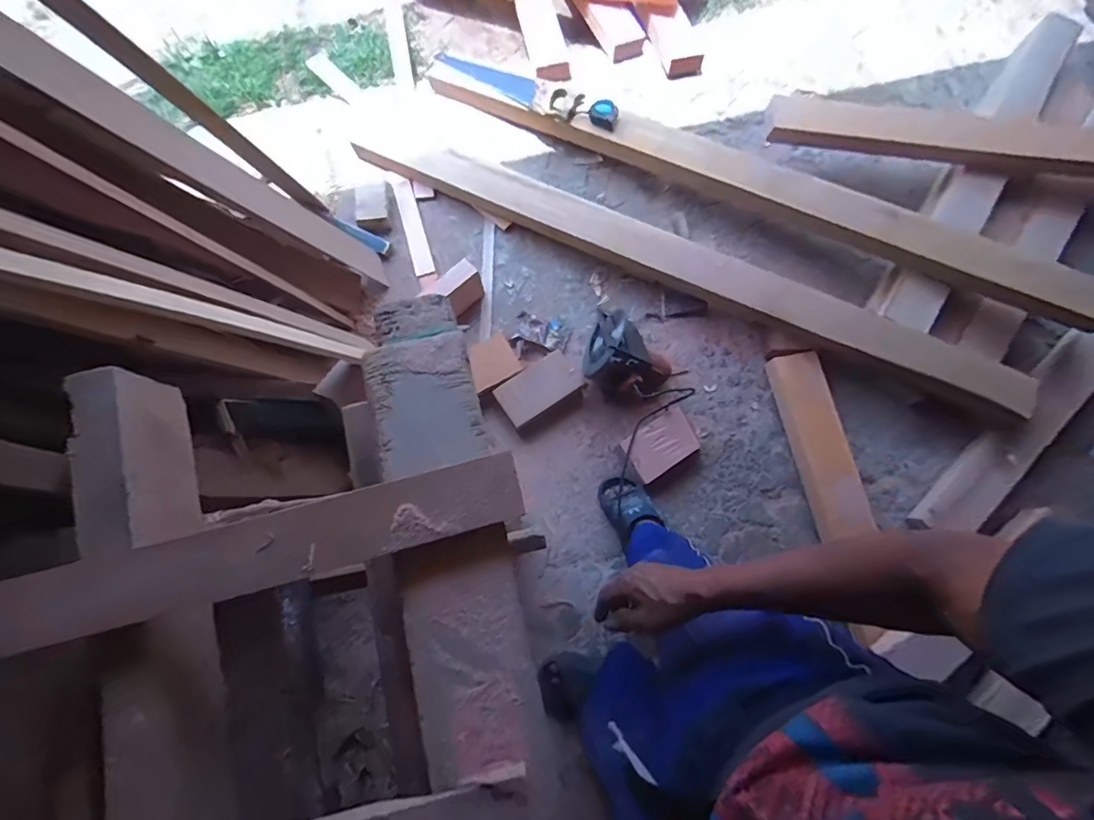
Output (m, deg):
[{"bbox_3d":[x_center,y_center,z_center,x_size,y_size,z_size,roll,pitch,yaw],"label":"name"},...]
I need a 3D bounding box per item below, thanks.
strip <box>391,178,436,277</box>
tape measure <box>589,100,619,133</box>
[{"bbox_3d":[-0.396,-0.541,1.462,0.054,0.009,0.308,-17,83,-7],"label":"strip"},{"bbox_3d":[0.166,-0.858,1.437,0.088,0.071,0.041,26,78,6],"label":"tape measure"}]

